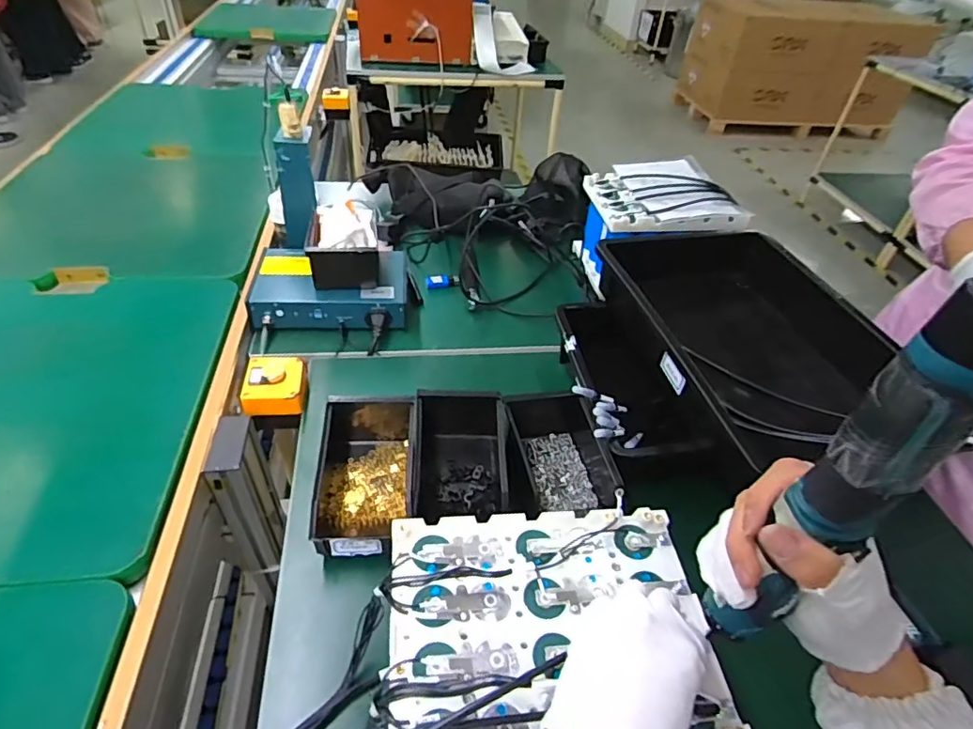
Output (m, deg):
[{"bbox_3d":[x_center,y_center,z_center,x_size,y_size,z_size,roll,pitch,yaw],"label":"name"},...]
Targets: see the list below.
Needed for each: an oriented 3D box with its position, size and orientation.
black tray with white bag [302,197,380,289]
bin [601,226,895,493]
[{"bbox_3d":[-0.222,-0.180,0.860,0.106,0.087,0.121,-6,43,-12],"label":"black tray with white bag"},{"bbox_3d":[0.339,-0.027,0.785,0.309,0.161,0.444,-8,44,-14],"label":"bin"}]

